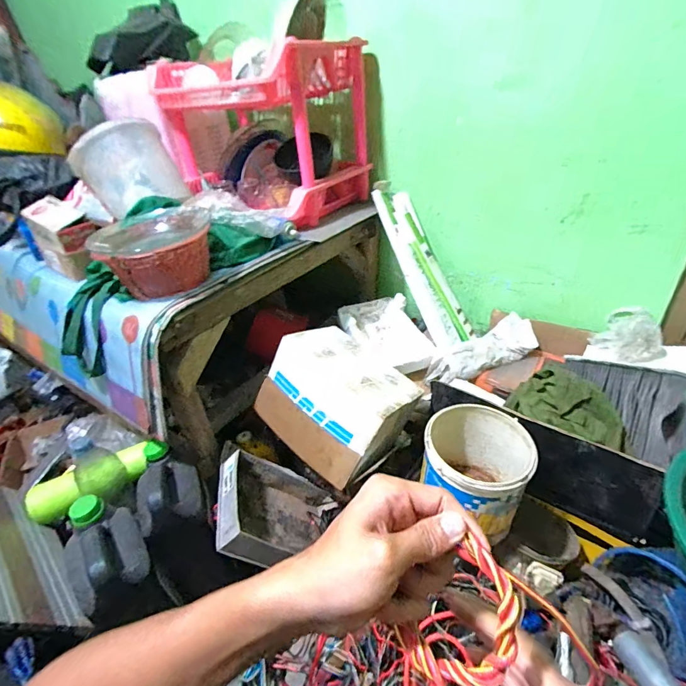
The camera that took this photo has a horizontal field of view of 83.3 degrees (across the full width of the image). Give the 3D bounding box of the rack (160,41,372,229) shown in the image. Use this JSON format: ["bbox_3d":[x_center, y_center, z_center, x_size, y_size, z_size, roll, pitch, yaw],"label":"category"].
[{"bbox_3d":[-0.198,-0.523,0.991,0.449,0.338,0.322,20,42,34],"label":"rack"}]

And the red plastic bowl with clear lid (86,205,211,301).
[{"bbox_3d":[-0.339,-0.164,0.716,0.199,0.107,0.202,-15,35,-12],"label":"red plastic bowl with clear lid"}]

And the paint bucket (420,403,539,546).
[{"bbox_3d":[0.247,0.243,0.714,0.188,0.180,0.175,-32,41,-32],"label":"paint bucket"}]

